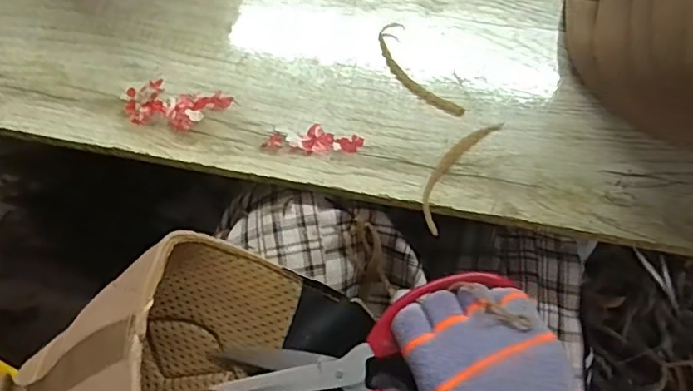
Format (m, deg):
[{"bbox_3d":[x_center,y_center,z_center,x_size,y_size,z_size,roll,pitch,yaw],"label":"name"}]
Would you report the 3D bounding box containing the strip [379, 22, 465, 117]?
[{"bbox_3d":[0.049,-0.086,0.394,0.027,0.004,0.085,-29,75,-10],"label":"strip"}]

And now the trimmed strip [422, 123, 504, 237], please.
[{"bbox_3d":[0.073,-0.017,0.375,0.023,0.005,0.093,31,74,9],"label":"trimmed strip"}]

